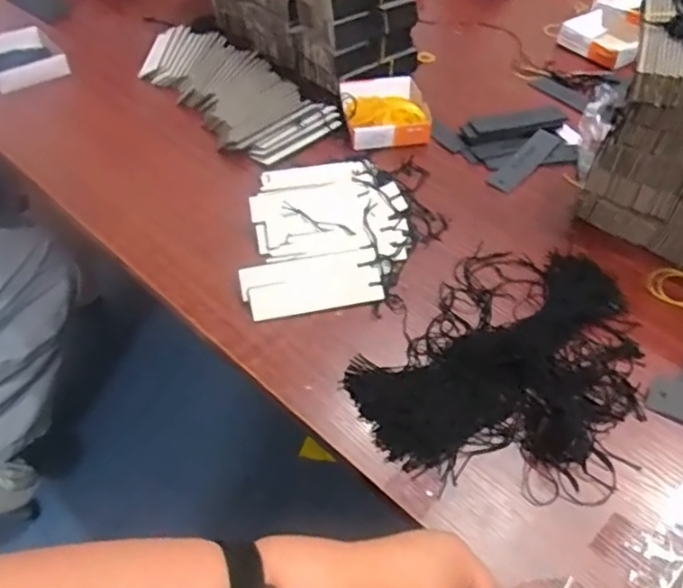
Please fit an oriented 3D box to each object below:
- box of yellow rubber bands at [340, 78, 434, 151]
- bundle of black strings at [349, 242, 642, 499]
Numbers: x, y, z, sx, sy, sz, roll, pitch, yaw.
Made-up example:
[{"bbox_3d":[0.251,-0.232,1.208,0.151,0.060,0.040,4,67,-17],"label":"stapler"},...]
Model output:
[{"bbox_3d":[0.057,-0.239,0.829,0.104,0.030,0.135,-4,48,-6],"label":"box of yellow rubber bands"},{"bbox_3d":[0.159,0.051,0.570,0.218,0.035,0.303,28,53,22],"label":"bundle of black strings"}]

